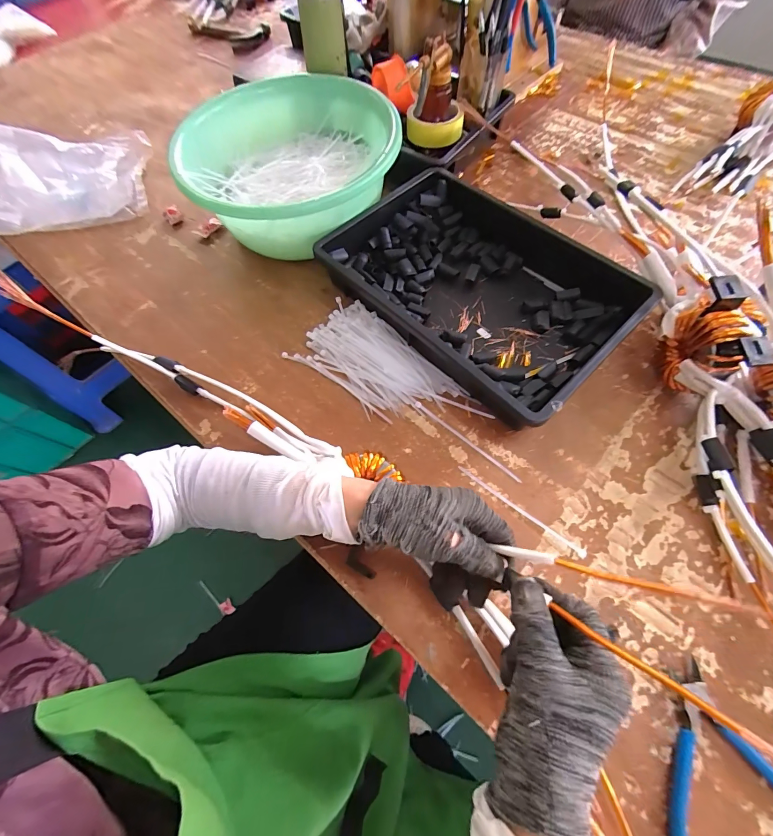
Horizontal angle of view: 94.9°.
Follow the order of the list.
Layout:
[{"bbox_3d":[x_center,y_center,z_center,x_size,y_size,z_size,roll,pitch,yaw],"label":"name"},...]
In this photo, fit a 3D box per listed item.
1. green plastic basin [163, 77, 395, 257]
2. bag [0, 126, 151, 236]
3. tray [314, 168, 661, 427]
[{"bbox_3d":[-0.131,-0.363,0.537,0.292,0.126,0.312,-2,64,3],"label":"green plastic basin"},{"bbox_3d":[-0.532,-0.405,0.582,0.269,0.096,0.191,-25,65,-8],"label":"bag"},{"bbox_3d":[0.117,-0.176,0.470,0.253,0.065,0.367,-41,69,-15],"label":"tray"}]

